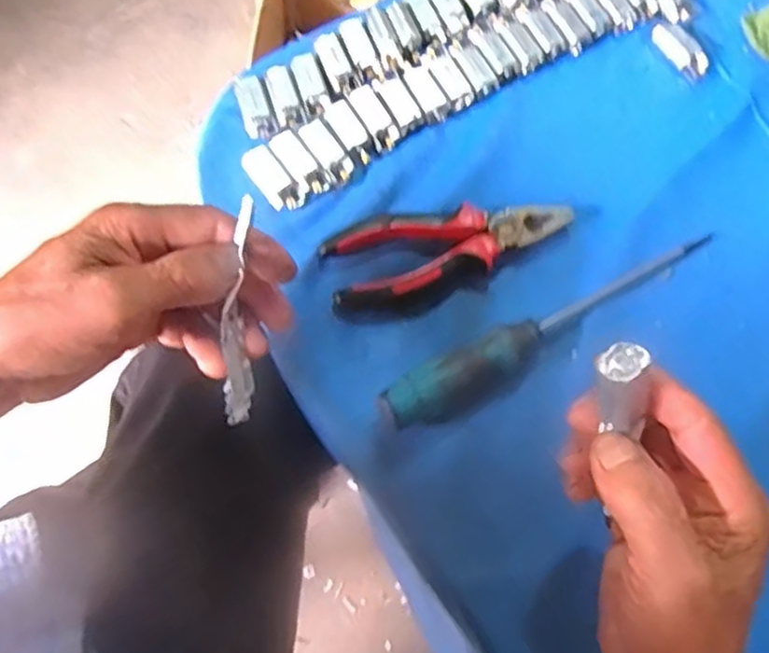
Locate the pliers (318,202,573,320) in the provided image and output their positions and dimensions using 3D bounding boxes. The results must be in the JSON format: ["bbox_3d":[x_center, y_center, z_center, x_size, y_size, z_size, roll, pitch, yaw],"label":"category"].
[{"bbox_3d":[0.042,-0.046,0.448,0.155,0.017,0.061,-11,73,-7],"label":"pliers"}]

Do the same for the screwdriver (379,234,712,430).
[{"bbox_3d":[0.106,-0.001,0.432,0.238,0.032,0.028,-27,75,-11],"label":"screwdriver"}]

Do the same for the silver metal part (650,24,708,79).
[{"bbox_3d":[0.215,-0.201,0.516,0.025,0.008,0.047,-34,77,-13],"label":"silver metal part"}]

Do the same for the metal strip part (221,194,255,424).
[{"bbox_3d":[-0.072,-0.007,0.347,0.016,0.026,0.111,2,97,-1],"label":"metal strip part"}]

